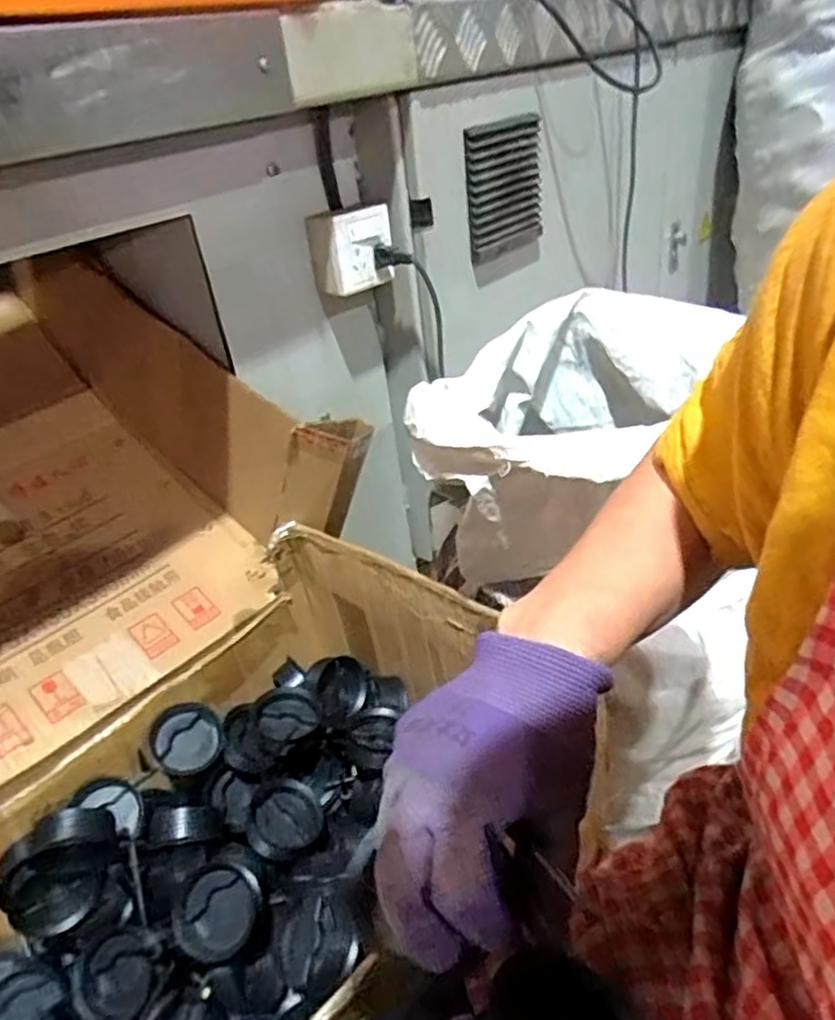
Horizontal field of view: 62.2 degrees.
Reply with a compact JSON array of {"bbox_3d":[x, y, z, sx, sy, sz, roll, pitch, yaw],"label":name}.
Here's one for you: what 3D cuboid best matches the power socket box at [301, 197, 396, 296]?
[{"bbox_3d":[-0.076,-0.301,0.800,0.091,0.085,0.046,-26,37,-26],"label":"power socket box"}]

